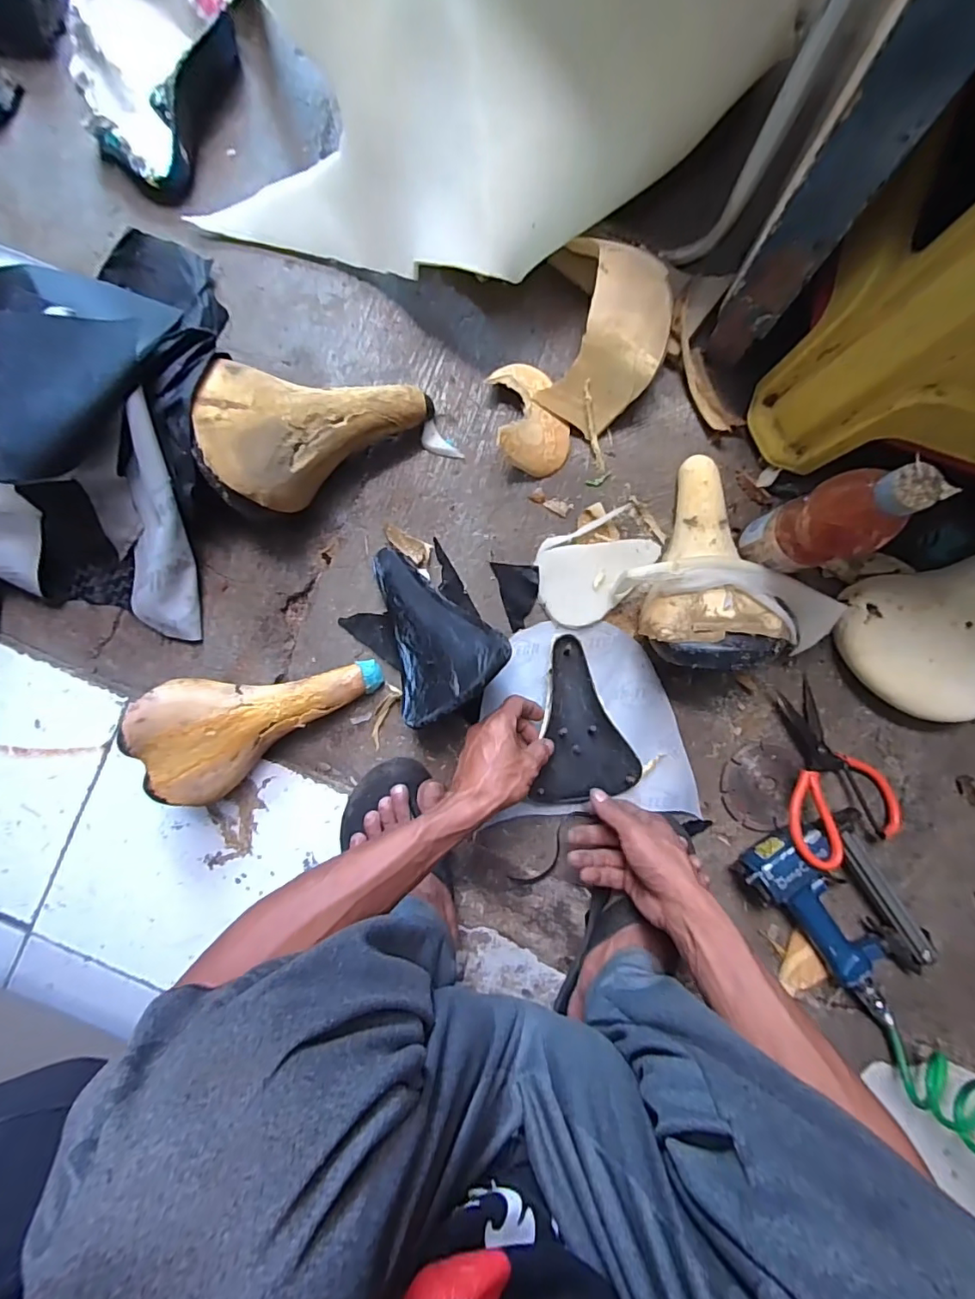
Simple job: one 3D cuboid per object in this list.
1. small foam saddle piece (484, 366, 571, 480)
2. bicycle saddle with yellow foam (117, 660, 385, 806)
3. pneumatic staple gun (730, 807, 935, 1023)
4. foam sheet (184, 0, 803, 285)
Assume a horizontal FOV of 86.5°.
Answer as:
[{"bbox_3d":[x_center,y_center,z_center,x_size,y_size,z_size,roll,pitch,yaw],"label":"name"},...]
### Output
[{"bbox_3d":[0.047,-0.254,0.561,0.079,0.049,0.122,-10,91,1],"label":"small foam saddle piece"},{"bbox_3d":[-0.235,0.072,0.554,0.244,0.060,0.122,-19,91,-18],"label":"bicycle saddle with yellow foam"},{"bbox_3d":[0.391,0.273,0.559,0.221,0.047,0.137,43,92,0],"label":"pneumatic staple gun"},{"bbox_3d":[-0.030,-0.495,0.481,0.550,0.217,0.247,12,92,1],"label":"foam sheet"}]

